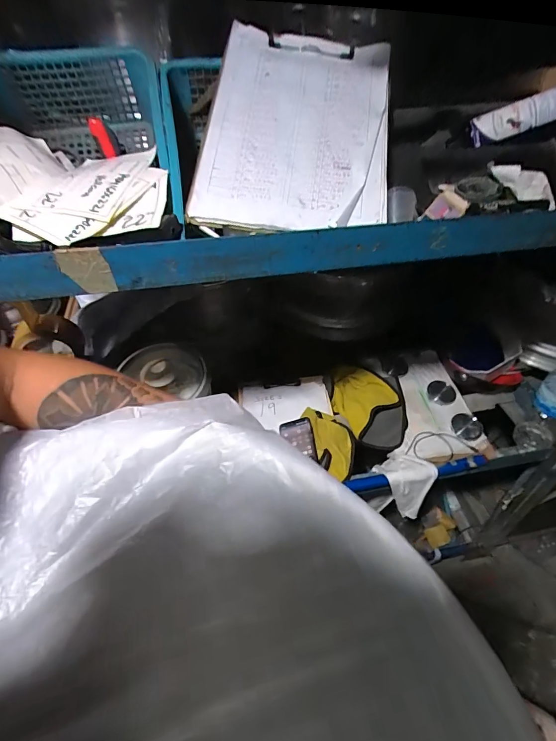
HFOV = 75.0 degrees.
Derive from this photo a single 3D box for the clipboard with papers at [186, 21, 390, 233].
[{"bbox_3d":[0.028,-0.289,0.430,0.208,0.035,0.293,10,73,-2],"label":"clipboard with papers"}]

